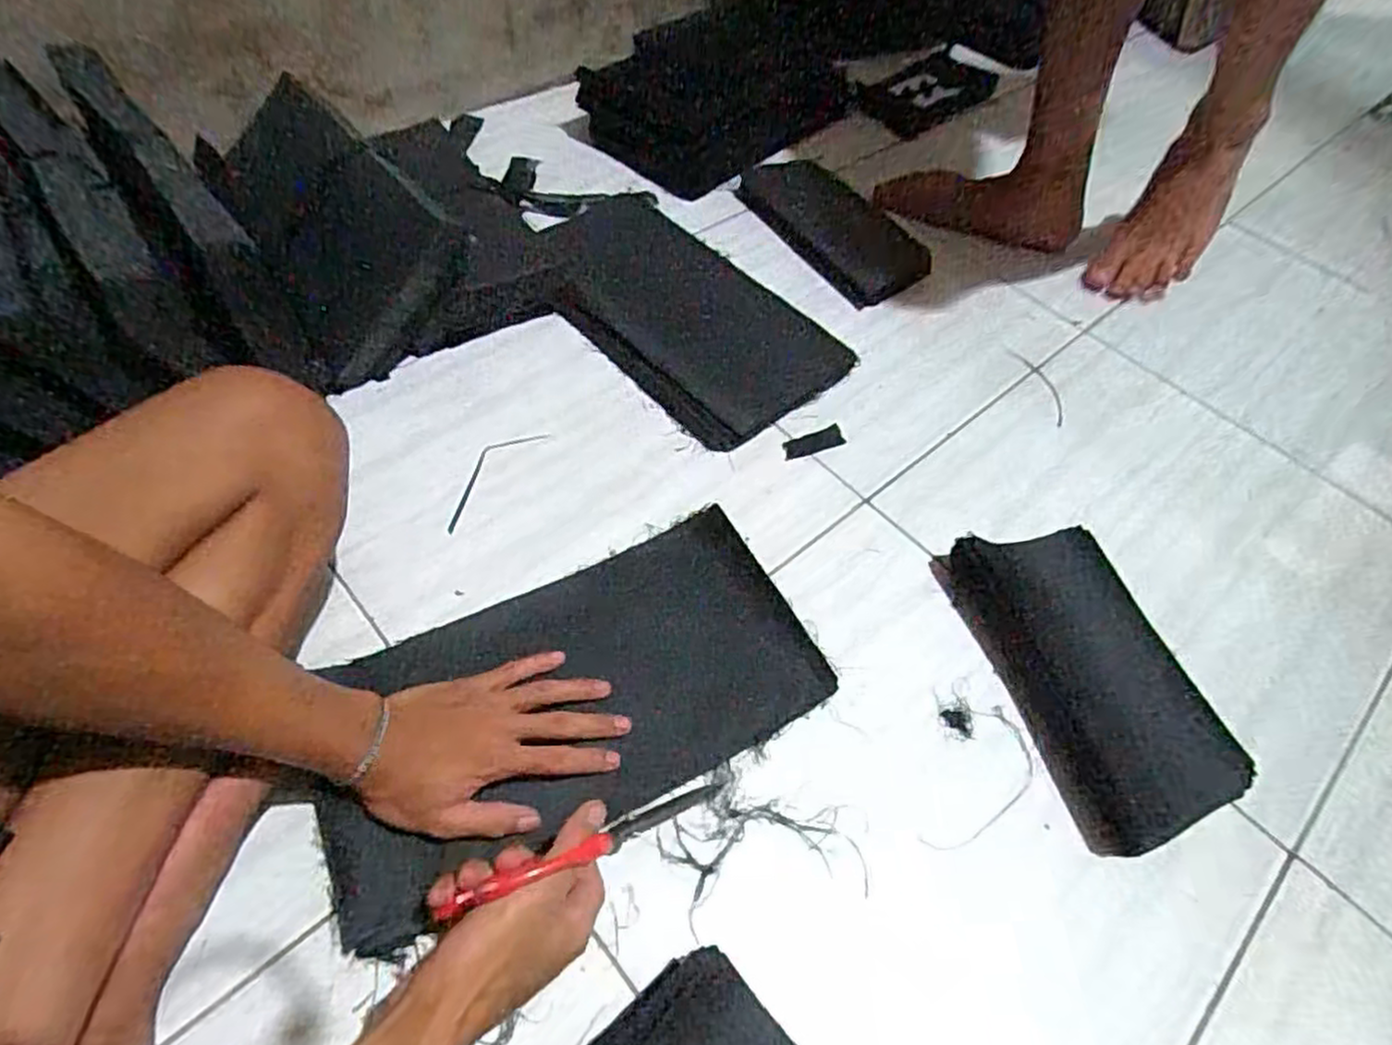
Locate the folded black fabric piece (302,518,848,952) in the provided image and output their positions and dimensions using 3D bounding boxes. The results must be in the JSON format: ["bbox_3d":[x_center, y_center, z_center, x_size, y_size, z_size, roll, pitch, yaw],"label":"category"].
[{"bbox_3d":[-0.090,0.124,0.515,0.343,0.024,0.178,-24,59,-19],"label":"folded black fabric piece"}]

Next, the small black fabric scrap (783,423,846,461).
[{"bbox_3d":[0.116,-0.076,0.708,0.069,0.007,0.024,-22,70,-23],"label":"small black fabric scrap"}]

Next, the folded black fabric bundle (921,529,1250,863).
[{"bbox_3d":[0.301,0.112,0.563,0.120,0.035,0.251,-13,57,-13],"label":"folded black fabric bundle"}]

